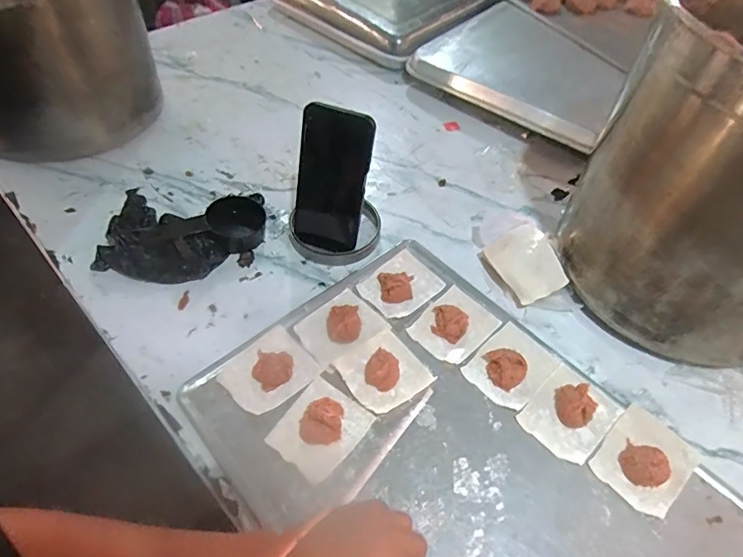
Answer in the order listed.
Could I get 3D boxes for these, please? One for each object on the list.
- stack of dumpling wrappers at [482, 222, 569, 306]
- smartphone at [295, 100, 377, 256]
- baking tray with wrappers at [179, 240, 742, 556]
[{"bbox_3d":[0.187,-0.021,0.572,0.071,0.017,0.096,-30,58,1],"label":"stack of dumpling wrappers"},{"bbox_3d":[-0.045,-0.111,0.546,0.076,0.176,0.017,9,41,-5],"label":"smartphone"},{"bbox_3d":[0.081,0.163,0.430,0.335,0.023,0.451,-33,60,-27],"label":"baking tray with wrappers"}]

